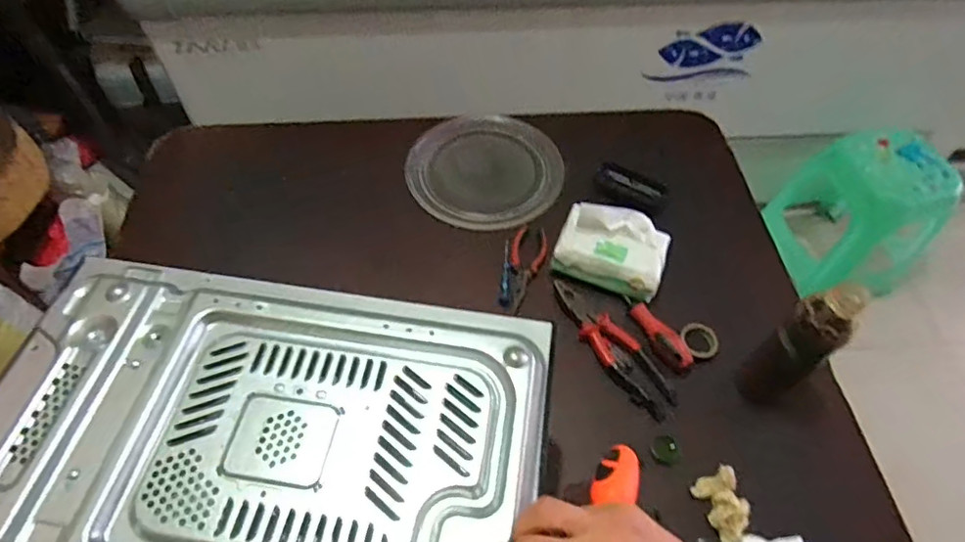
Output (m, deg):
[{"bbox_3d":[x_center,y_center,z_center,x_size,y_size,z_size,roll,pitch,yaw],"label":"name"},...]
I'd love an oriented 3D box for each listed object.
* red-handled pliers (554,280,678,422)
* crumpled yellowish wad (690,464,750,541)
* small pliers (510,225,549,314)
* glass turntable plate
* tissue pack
[{"bbox_3d":[0.165,0.087,0.702,0.055,0.016,0.207,-27,60,-19],"label":"red-handled pliers"},{"bbox_3d":[0.264,0.255,0.604,0.045,0.023,0.071,-16,57,-13],"label":"crumpled yellowish wad"},{"bbox_3d":[0.062,-0.003,0.781,0.048,0.014,0.145,9,56,4],"label":"small pliers"},{"bbox_3d":[0.006,-0.160,0.889,0.239,0.021,0.226,1,55,-1],"label":"glass turntable plate"},{"bbox_3d":[0.174,-0.029,0.751,0.138,0.076,0.090,20,57,11],"label":"tissue pack"}]

